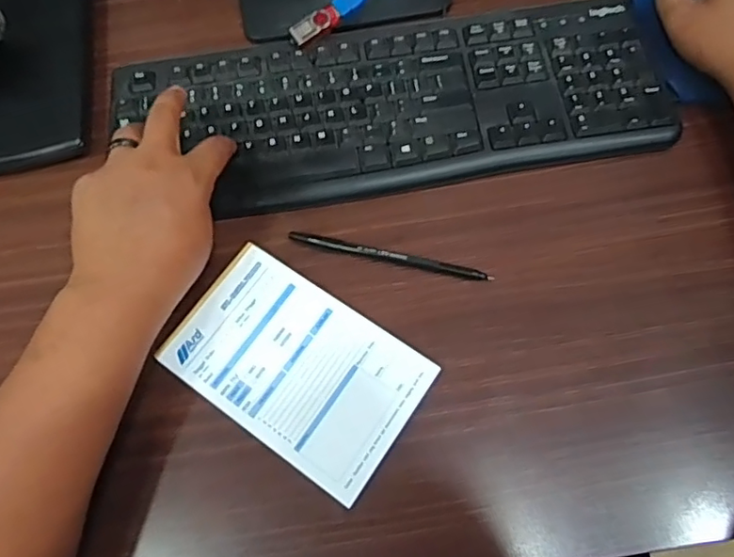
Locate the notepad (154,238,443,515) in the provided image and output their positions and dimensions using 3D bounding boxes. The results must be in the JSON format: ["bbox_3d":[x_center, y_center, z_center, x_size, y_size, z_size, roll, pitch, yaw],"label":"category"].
[{"bbox_3d":[-0.049,0.058,0.383,0.169,0.009,0.105,33,75,13],"label":"notepad"}]

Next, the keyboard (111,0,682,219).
[{"bbox_3d":[0.018,-0.141,0.447,0.426,0.018,0.164,-6,71,0],"label":"keyboard"}]

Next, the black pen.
[{"bbox_3d":[0.016,-0.017,0.409,0.149,0.006,0.009,12,72,6],"label":"black pen"}]

